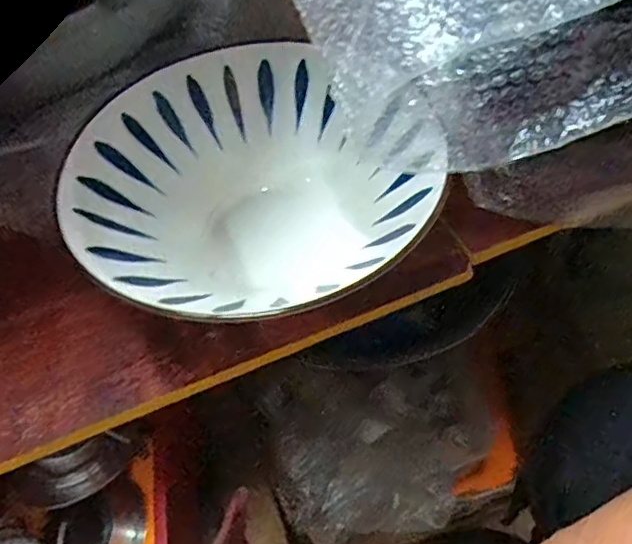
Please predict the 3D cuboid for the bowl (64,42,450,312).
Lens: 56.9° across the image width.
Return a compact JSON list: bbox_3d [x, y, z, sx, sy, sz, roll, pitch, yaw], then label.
[{"bbox_3d":[-0.042,-0.042,0.320,0.163,0.063,0.173,-3,54,4],"label":"bowl"}]

